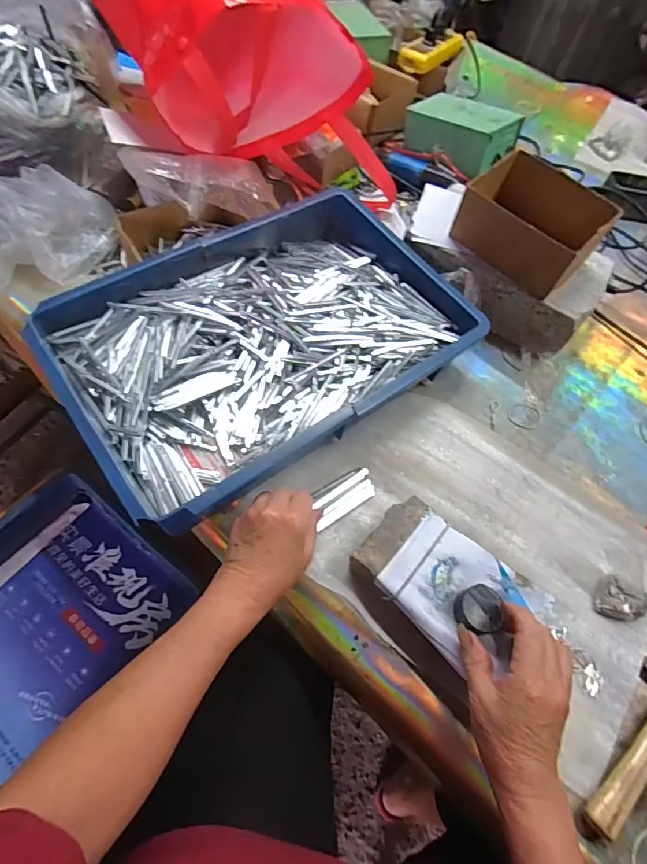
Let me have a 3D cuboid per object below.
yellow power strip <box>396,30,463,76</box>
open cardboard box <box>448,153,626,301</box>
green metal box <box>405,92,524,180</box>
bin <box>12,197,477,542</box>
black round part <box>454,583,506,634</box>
[{"bbox_3d":[0.200,-0.704,0.842,0.061,0.034,0.158,36,64,13],"label":"yellow power strip"},{"bbox_3d":[0.254,-0.254,0.558,0.118,0.071,0.156,-38,72,-23],"label":"open cardboard box"},{"bbox_3d":[0.212,-0.469,0.707,0.161,0.061,0.086,38,66,19],"label":"green metal box"},{"bbox_3d":[-0.064,-0.109,0.522,0.436,0.085,0.297,-32,69,-21],"label":"bin"},{"bbox_3d":[0.134,0.152,0.389,0.037,0.017,0.037,1,60,-1],"label":"black round part"}]

